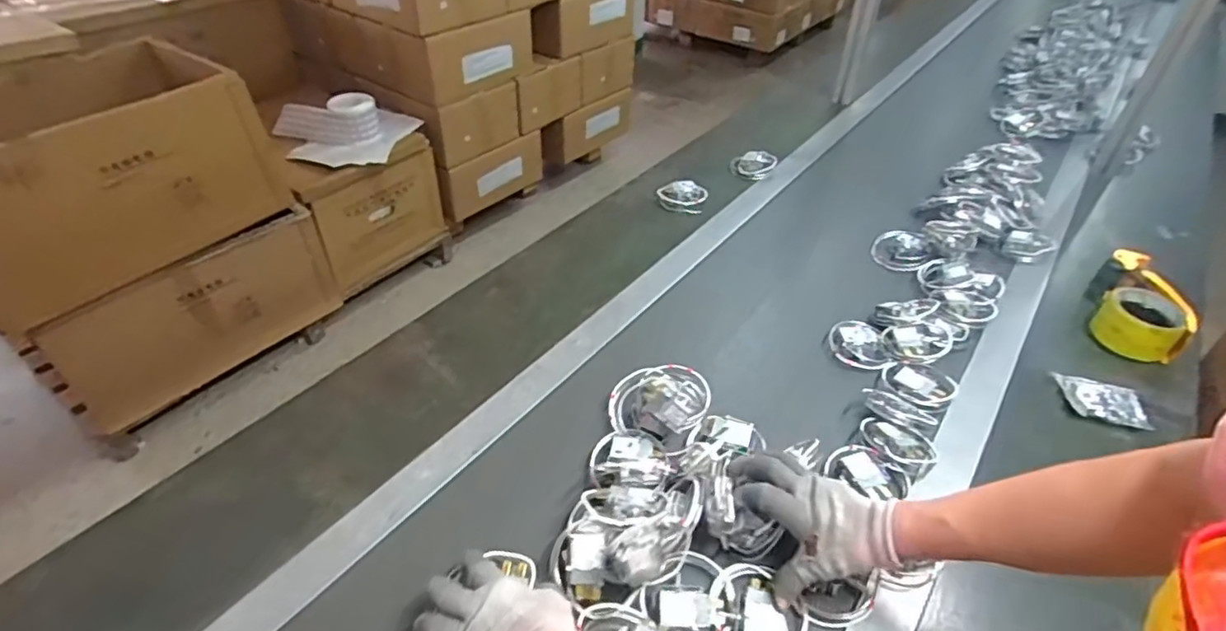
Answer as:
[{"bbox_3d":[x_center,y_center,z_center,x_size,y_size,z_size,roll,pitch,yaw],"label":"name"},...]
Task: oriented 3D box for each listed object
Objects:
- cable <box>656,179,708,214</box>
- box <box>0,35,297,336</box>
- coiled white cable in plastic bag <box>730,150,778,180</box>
[{"bbox_3d":[0.119,-0.209,1.069,0.085,0.025,0.068,6,41,6],"label":"cable"},{"bbox_3d":[-1.128,-0.317,1.365,0.394,0.351,0.625,27,47,27],"label":"box"},{"bbox_3d":[0.261,-0.278,1.145,0.084,0.037,0.059,9,41,9],"label":"coiled white cable in plastic bag"}]

